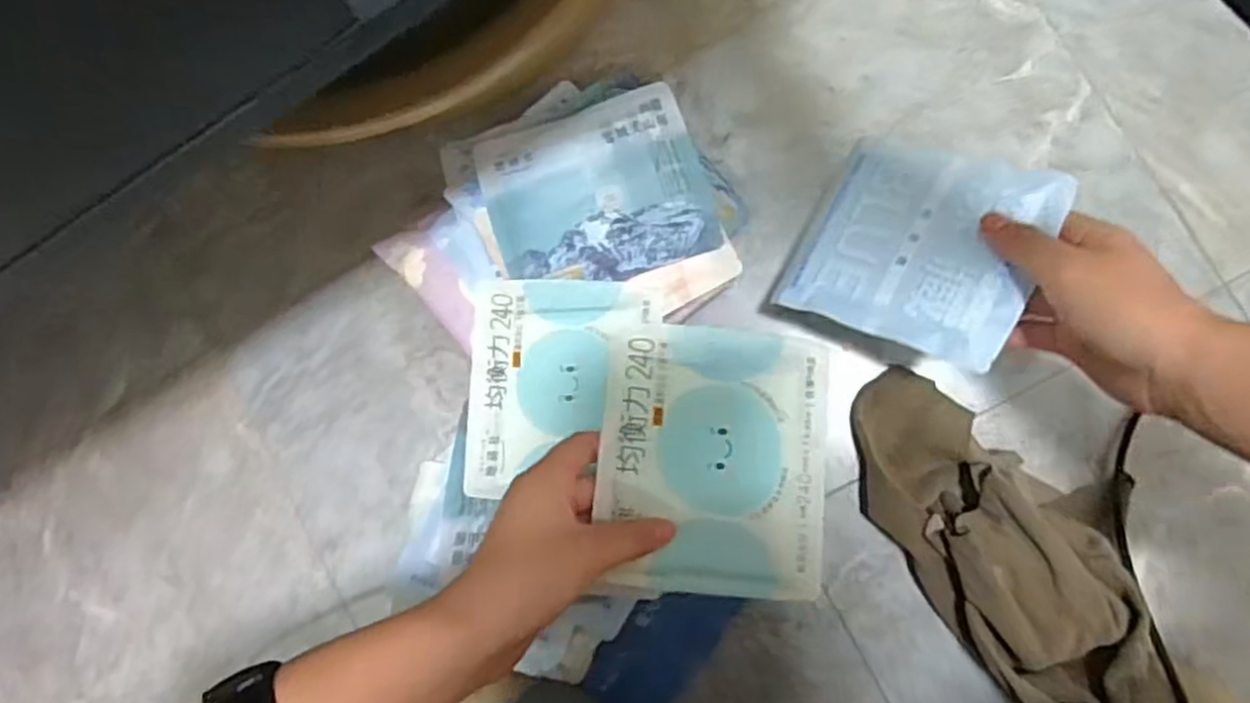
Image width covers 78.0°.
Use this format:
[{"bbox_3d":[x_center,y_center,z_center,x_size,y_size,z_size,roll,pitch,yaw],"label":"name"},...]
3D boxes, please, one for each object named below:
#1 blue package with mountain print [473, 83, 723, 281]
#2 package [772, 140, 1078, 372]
[{"bbox_3d":[-0.018,-0.098,0.478,0.130,0.022,0.112,-19,86,7],"label":"blue package with mountain print"},{"bbox_3d":[0.156,-0.058,0.414,0.120,0.010,0.110,23,82,36],"label":"package"}]

